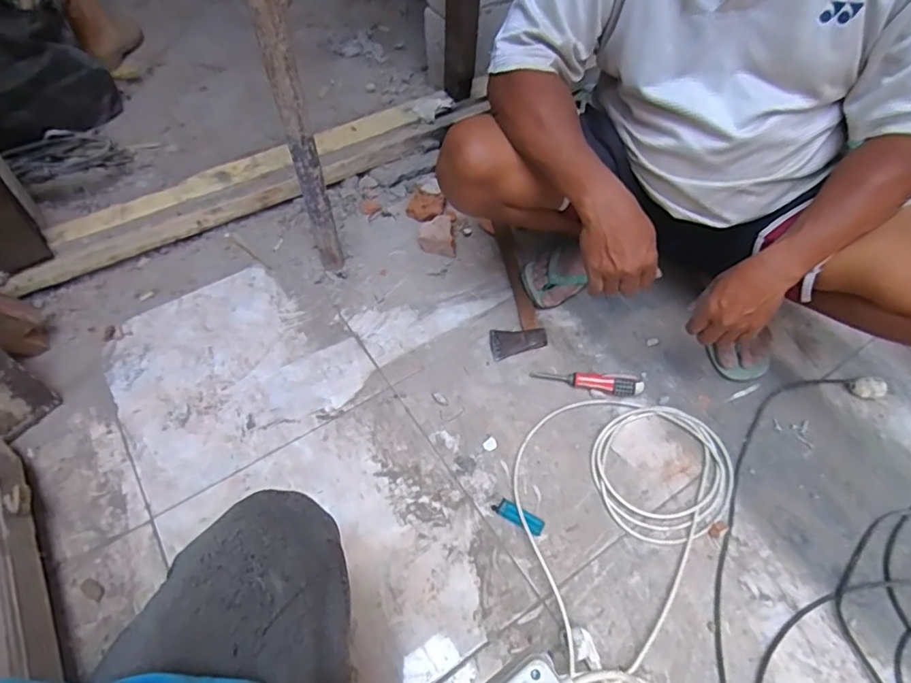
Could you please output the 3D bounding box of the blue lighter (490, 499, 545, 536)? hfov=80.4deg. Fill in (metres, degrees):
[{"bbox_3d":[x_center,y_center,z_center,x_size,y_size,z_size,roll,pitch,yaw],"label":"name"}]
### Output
[{"bbox_3d":[0.090,0.249,0.765,0.074,0.006,0.024,28,60,19],"label":"blue lighter"}]

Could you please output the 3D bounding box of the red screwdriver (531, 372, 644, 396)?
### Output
[{"bbox_3d":[0.216,0.065,0.883,0.176,0.024,0.030,7,56,6],"label":"red screwdriver"}]

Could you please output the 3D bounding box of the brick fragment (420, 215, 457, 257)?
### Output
[{"bbox_3d":[-0.038,-0.207,1.063,0.068,0.046,0.082,-8,56,-5],"label":"brick fragment"}]

